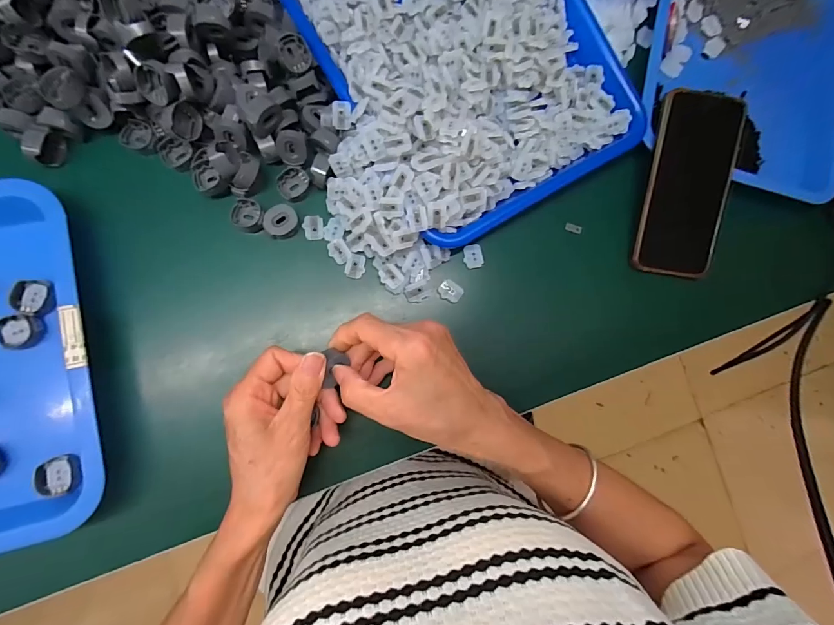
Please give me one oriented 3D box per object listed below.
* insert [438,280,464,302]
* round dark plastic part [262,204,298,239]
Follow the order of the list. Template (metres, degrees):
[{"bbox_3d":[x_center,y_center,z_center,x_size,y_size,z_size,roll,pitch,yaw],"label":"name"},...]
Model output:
[{"bbox_3d":[0.031,-0.020,0.354,0.021,0.004,0.018,33,81,-4],"label":"insert"},{"bbox_3d":[-0.118,-0.079,0.337,0.028,0.013,0.026,1,84,-8],"label":"round dark plastic part"}]

